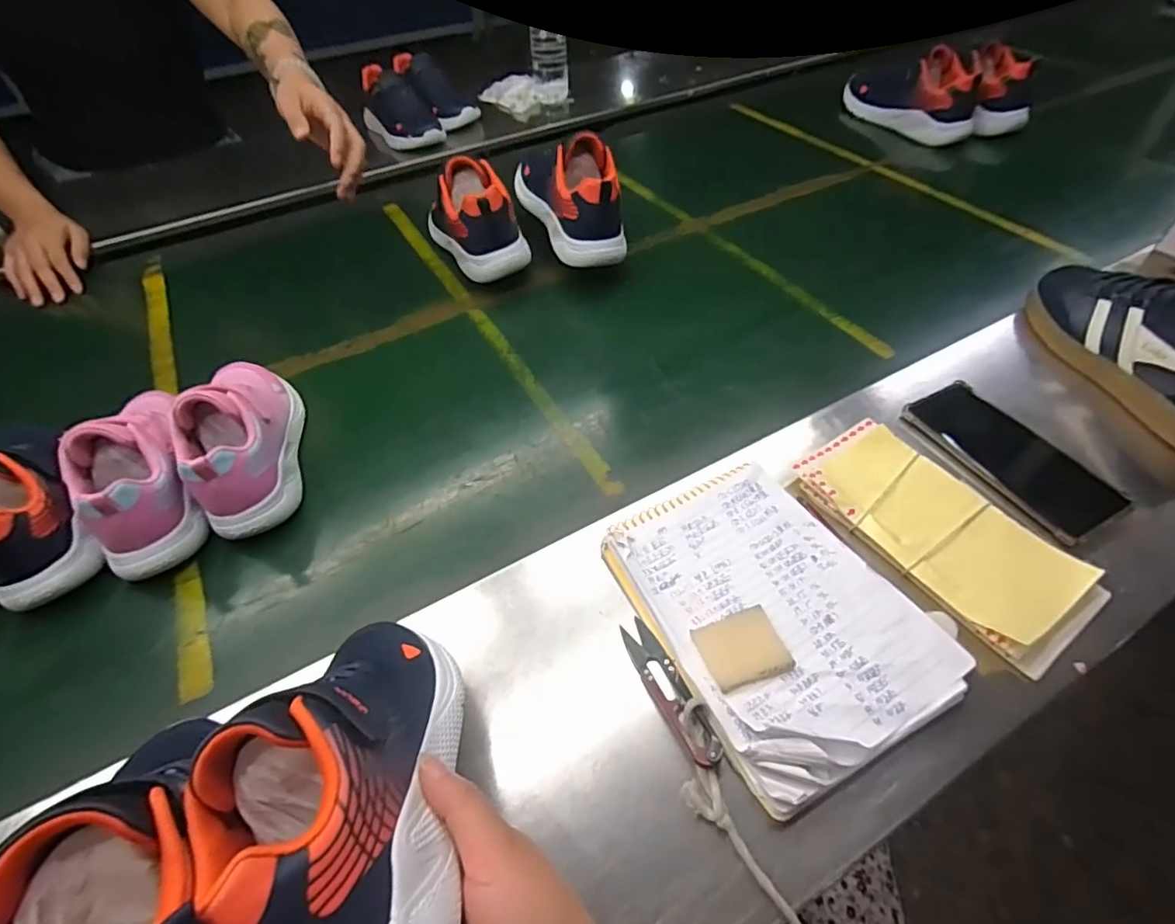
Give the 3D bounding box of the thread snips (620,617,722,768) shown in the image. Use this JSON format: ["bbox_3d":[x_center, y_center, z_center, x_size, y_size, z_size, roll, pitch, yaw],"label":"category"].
[{"bbox_3d":[0.052,0.147,0.367,0.021,0.014,0.101,-20,50,-15],"label":"thread snips"}]

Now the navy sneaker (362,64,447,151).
[{"bbox_3d":[-0.316,-0.593,0.956,0.085,0.095,0.149,-29,52,-21],"label":"navy sneaker"}]

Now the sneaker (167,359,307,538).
[{"bbox_3d":[-0.319,-0.041,0.521,0.071,0.092,0.210,-15,49,-10],"label":"sneaker"}]

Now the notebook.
[{"bbox_3d":[0.127,0.101,0.400,0.161,0.026,0.212,-22,50,-16],"label":"notebook"}]

